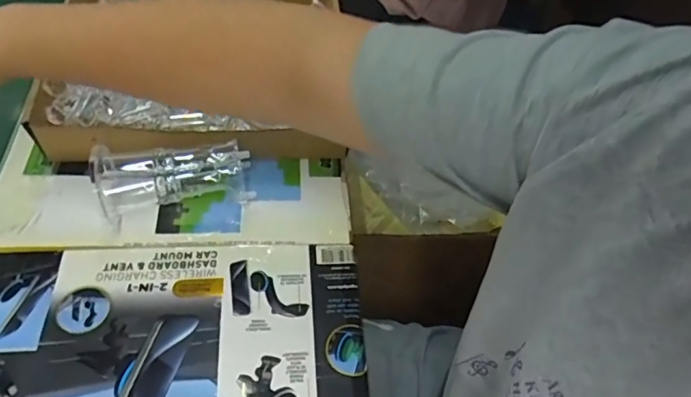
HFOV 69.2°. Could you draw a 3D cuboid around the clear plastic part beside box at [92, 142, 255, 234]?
[{"bbox_3d":[-0.158,-0.017,0.467,0.134,0.057,0.048,-10,56,-13],"label":"clear plastic part beside box"}]

